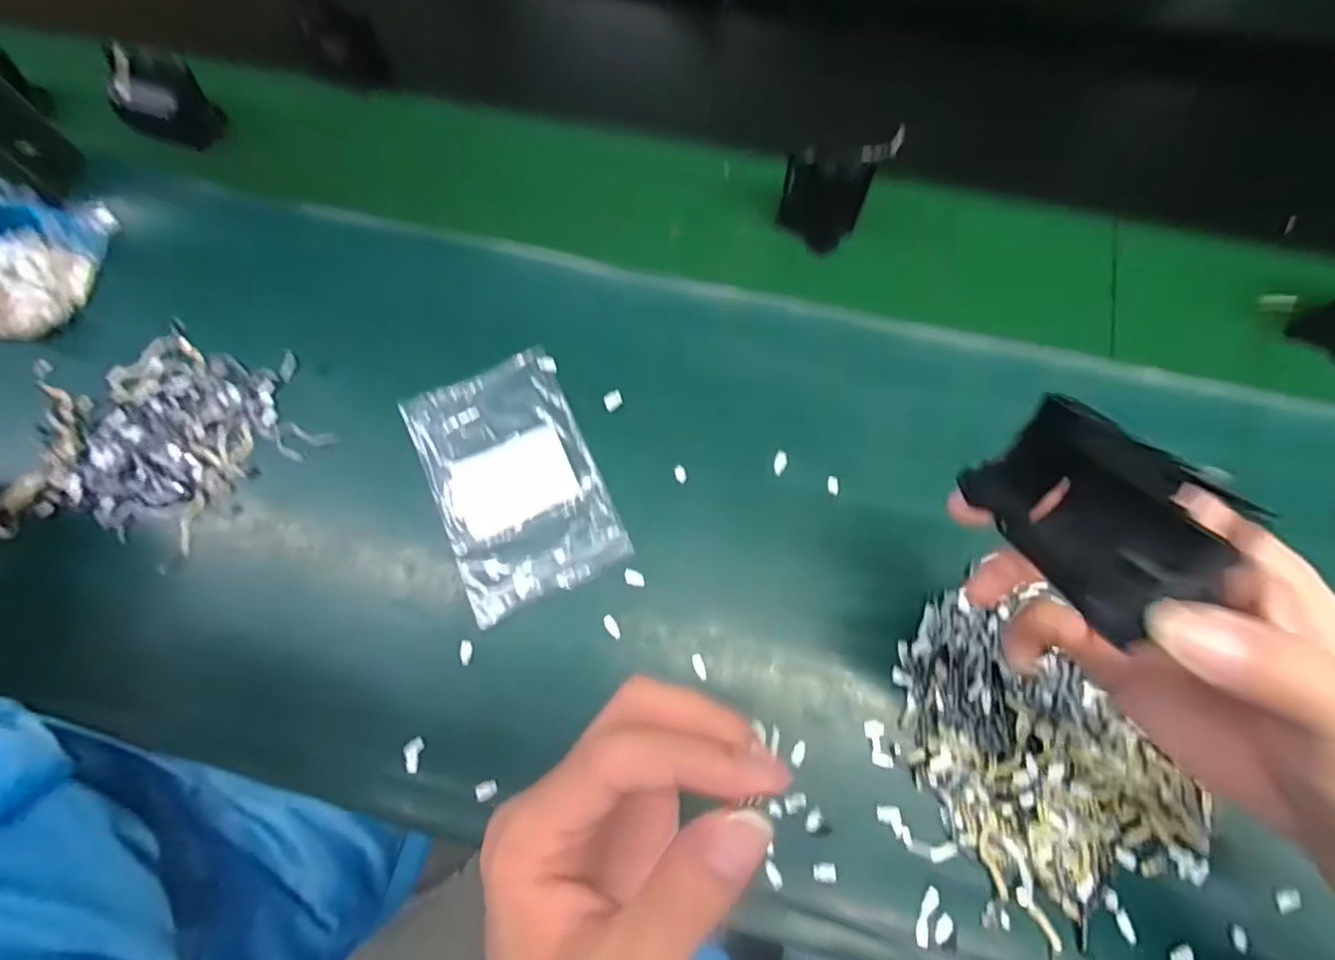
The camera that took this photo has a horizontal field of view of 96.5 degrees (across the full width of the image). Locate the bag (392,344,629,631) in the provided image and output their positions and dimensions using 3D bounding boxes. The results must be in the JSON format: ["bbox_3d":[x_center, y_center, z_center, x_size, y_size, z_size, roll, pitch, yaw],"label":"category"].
[{"bbox_3d":[-0.095,-0.001,0.370,0.096,0.008,0.152,-23,71,-6],"label":"bag"}]

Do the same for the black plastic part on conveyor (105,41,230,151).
[{"bbox_3d":[-0.389,-0.293,0.462,0.061,0.046,0.050,26,73,10],"label":"black plastic part on conveyor"}]

